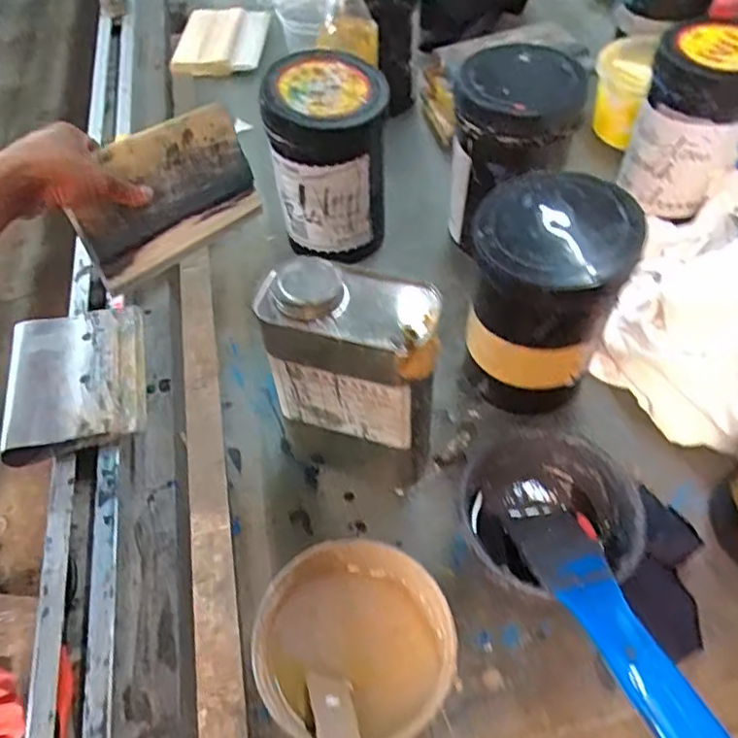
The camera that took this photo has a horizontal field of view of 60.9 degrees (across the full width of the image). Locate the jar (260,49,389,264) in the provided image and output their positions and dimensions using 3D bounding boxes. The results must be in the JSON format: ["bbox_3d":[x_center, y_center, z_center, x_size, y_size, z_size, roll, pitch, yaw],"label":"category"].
[{"bbox_3d":[-0.035,-0.191,0.597,0.101,0.157,0.112,-6,53,-2],"label":"jar"}]

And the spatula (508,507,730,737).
[{"bbox_3d":[0.135,0.144,0.326,0.044,0.009,0.254,-10,19,-4],"label":"spatula"}]

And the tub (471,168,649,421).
[{"bbox_3d":[0.132,-0.050,0.487,0.103,0.179,0.091,13,55,13],"label":"tub"}]

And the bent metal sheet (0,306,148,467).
[{"bbox_3d":[-0.237,0.006,0.510,0.104,0.033,0.127,-15,54,-8],"label":"bent metal sheet"}]

